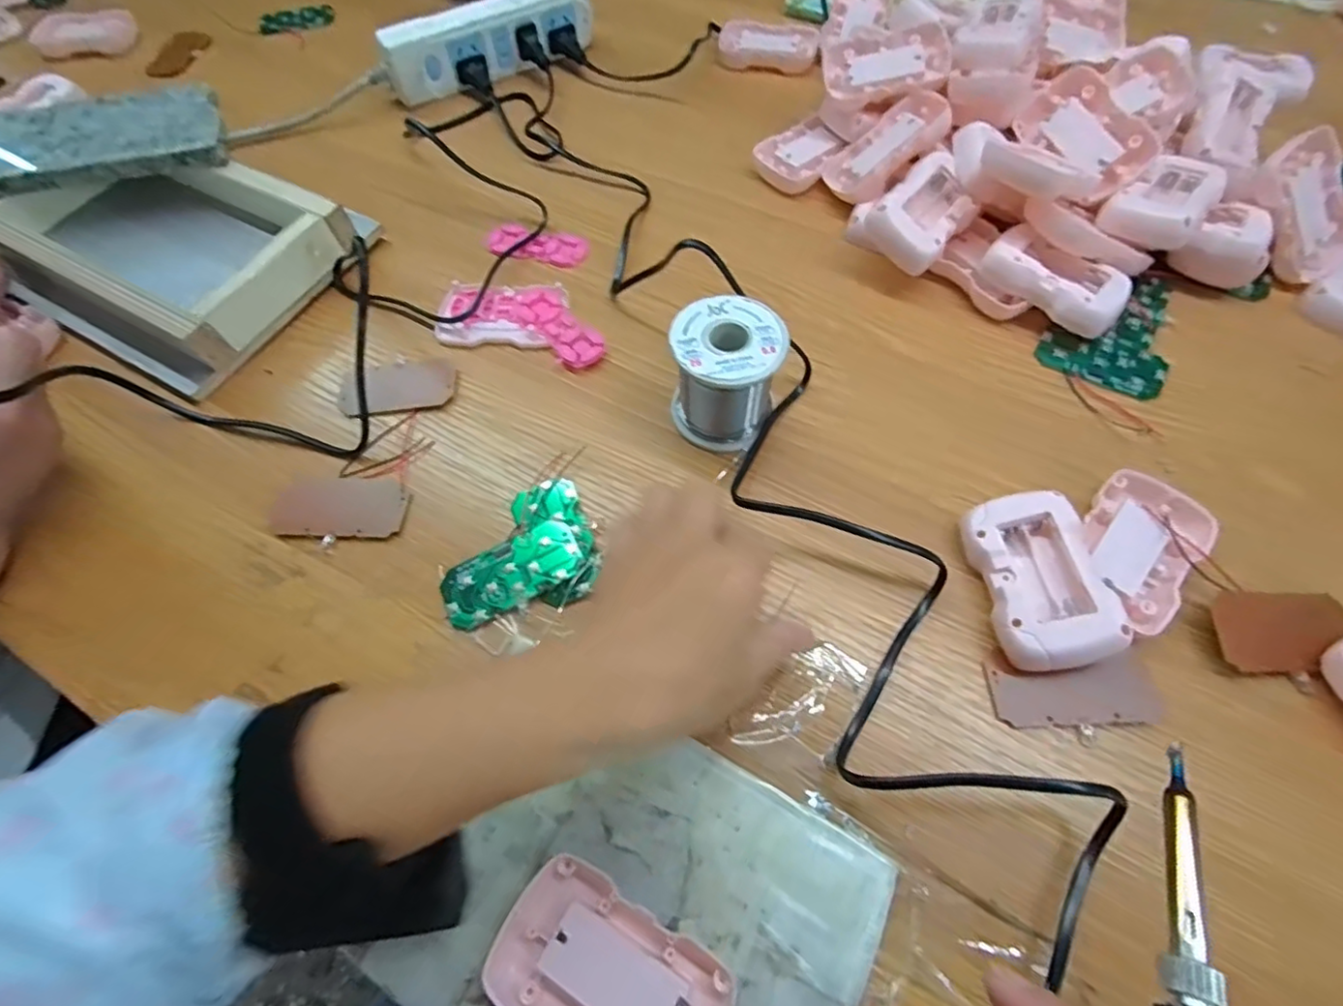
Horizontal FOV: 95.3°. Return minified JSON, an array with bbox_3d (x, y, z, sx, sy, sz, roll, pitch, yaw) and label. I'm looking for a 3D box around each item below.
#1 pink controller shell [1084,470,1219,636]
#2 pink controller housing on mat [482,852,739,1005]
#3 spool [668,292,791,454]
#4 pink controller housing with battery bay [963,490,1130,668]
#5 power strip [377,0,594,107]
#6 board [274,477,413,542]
[{"bbox_3d":[0.240,0.024,0.318,0.053,0.017,0.080,37,69,19],"label":"pink controller shell"},{"bbox_3d":[-0.023,0.183,0.235,0.088,0.017,0.054,26,66,14],"label":"pink controller housing on mat"},{"bbox_3d":[0.031,-0.073,0.354,0.059,0.066,0.060,-1,62,1],"label":"spool"},{"bbox_3d":[0.180,0.036,0.301,0.053,0.019,0.084,-13,57,13],"label":"pink controller housing with battery bay"},{"bbox_3d":[-0.163,-0.418,0.547,0.190,0.046,0.035,-32,66,-15],"label":"power strip"},{"bbox_3d":[-0.190,0.002,0.353,0.076,0.005,0.040,-1,62,1],"label":"board"}]

